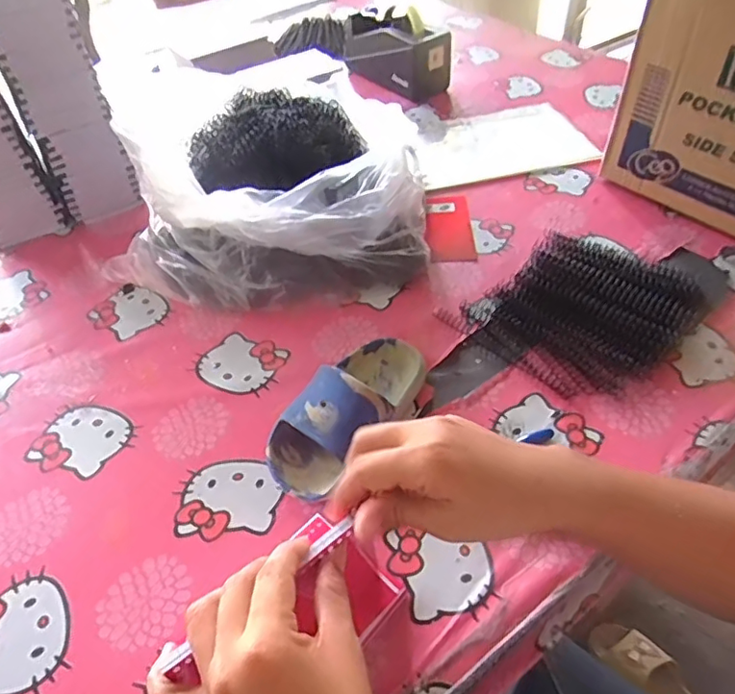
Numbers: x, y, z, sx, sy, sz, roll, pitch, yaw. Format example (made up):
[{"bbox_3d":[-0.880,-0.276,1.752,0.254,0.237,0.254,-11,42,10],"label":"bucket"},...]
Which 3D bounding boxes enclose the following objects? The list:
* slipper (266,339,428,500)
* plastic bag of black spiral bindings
[{"bbox_3d":[-0.010,0.046,0.490,0.083,0.060,0.180,25,53,24],"label":"slipper"},{"bbox_3d":[-0.122,-0.181,0.655,0.341,0.151,0.292,-15,48,-11],"label":"plastic bag of black spiral bindings"}]

